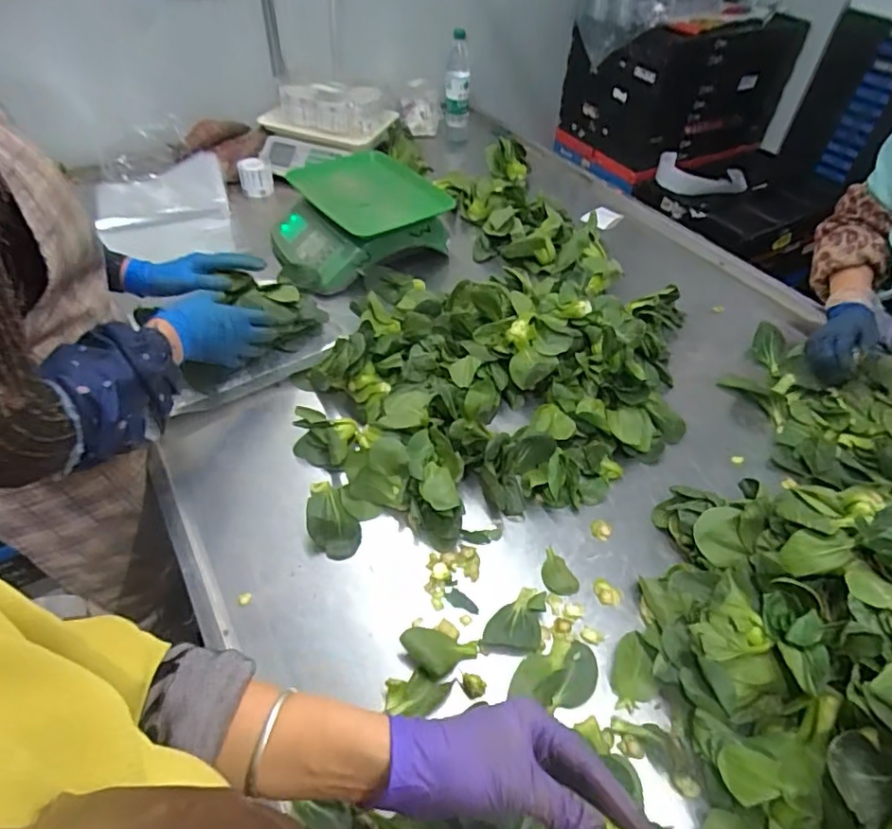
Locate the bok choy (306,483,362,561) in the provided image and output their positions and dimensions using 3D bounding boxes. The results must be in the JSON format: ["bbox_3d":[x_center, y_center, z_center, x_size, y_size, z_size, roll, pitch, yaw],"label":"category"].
[{"bbox_3d":[-0.136,0.120,0.684,0.062,0.040,0.101,-10,47,-12],"label":"bok choy"}]

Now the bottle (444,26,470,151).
[{"bbox_3d":[0.031,-0.868,1.523,0.065,0.238,0.076,5,46,3],"label":"bottle"}]

